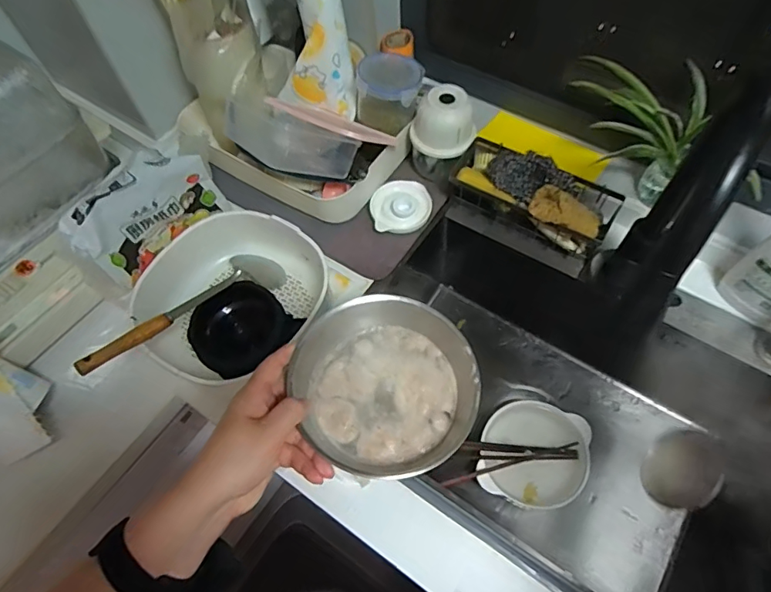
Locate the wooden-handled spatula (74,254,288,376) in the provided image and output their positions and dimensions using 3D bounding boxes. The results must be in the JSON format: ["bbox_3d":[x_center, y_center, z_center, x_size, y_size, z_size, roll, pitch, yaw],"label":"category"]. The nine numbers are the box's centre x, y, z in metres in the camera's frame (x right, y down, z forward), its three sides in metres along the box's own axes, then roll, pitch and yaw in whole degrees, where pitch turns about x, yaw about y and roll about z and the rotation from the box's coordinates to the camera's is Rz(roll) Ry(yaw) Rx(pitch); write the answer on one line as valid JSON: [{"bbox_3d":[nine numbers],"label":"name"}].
[{"bbox_3d":[-0.253,0.011,0.636,0.073,0.029,0.287,36,46,20],"label":"wooden-handled spatula"}]

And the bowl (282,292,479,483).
[{"bbox_3d":[0.001,0.080,0.455,0.159,0.057,0.157,-1,61,2],"label":"bowl"}]

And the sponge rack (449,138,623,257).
[{"bbox_3d":[0.212,-0.148,0.723,0.234,0.081,0.114,30,67,18],"label":"sponge rack"}]

